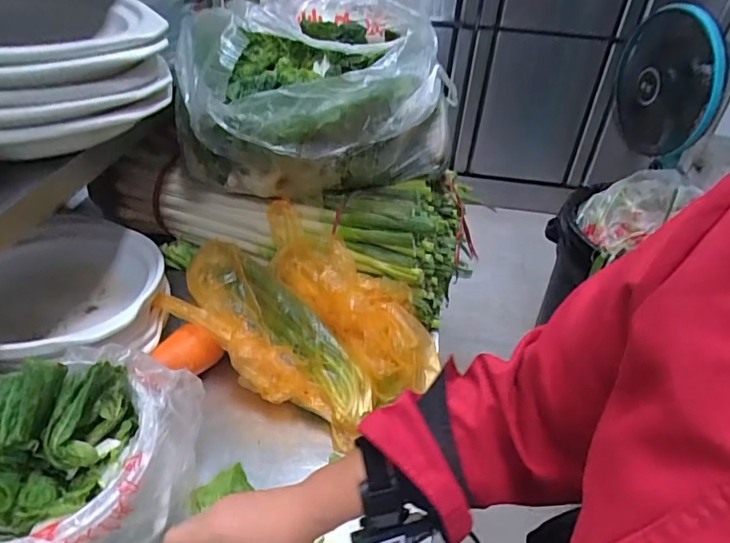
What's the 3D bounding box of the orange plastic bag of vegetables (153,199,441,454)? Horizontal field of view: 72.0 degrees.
[{"bbox_3d":[-0.090,0.064,0.751,0.376,0.136,0.255,28,43,26],"label":"orange plastic bag of vegetables"}]

